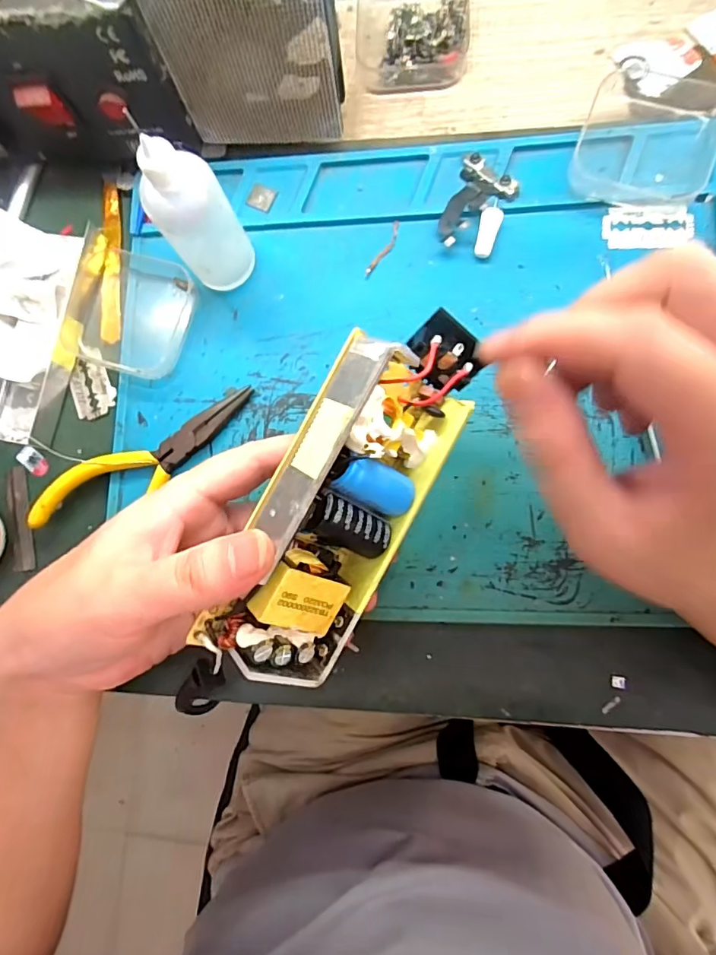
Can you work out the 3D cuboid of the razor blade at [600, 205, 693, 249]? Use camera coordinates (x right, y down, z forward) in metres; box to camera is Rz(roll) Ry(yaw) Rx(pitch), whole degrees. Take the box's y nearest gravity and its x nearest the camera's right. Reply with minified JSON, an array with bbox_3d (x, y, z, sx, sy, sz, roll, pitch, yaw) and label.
[{"bbox_3d":[0.146,-0.125,0.249,0.042,0.004,0.022,3,83,6],"label":"razor blade"}]

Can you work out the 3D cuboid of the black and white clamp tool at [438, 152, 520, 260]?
[{"bbox_3d":[0.062,-0.141,0.258,0.032,0.007,0.052,21,85,8],"label":"black and white clamp tool"}]

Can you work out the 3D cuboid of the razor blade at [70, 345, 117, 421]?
[{"bbox_3d":[-0.149,-0.052,0.276,0.023,0.004,0.037,-23,82,-3],"label":"razor blade"}]

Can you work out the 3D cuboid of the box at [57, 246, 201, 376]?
[{"bbox_3d":[-0.125,-0.092,0.271,0.069,0.012,0.066,18,85,8],"label":"box"}]

